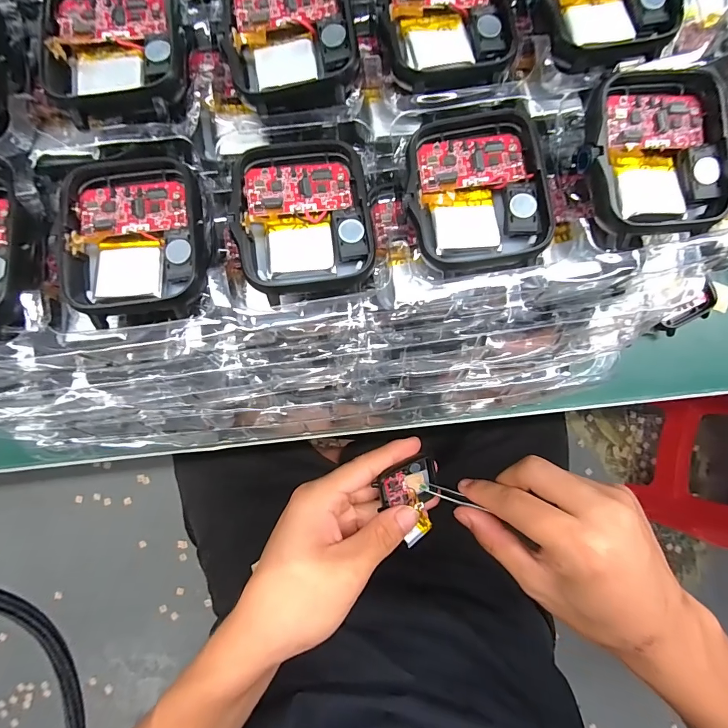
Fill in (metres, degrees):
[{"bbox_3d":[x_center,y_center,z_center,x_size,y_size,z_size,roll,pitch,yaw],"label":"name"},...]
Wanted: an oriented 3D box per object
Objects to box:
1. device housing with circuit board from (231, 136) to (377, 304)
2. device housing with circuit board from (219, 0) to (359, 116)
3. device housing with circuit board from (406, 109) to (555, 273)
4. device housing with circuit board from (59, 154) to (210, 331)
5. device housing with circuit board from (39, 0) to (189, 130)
[{"bbox_3d":[-0.017,-0.043,0.107,0.037,0.006,0.046,-7,86,-3],"label":"device housing with circuit board"},{"bbox_3d":[-0.022,-0.098,0.109,0.037,0.004,0.048,-8,86,-3],"label":"device housing with circuit board"},{"bbox_3d":[0.032,-0.050,0.107,0.038,0.006,0.044,-5,86,-3],"label":"device housing with circuit board"},{"bbox_3d":[-0.065,-0.036,0.104,0.037,0.009,0.047,-10,86,-3],"label":"device housing with circuit board"},{"bbox_3d":[-0.071,-0.092,0.106,0.037,0.008,0.050,-5,86,-3],"label":"device housing with circuit board"}]

